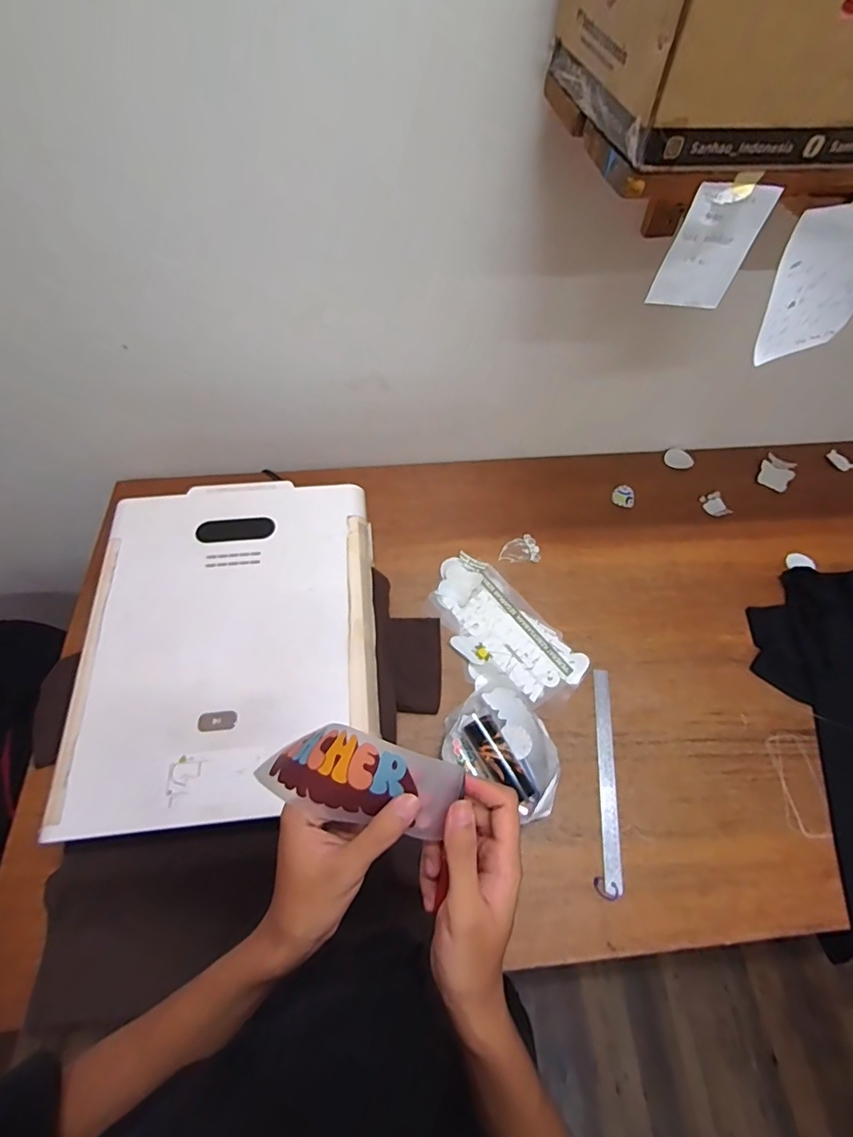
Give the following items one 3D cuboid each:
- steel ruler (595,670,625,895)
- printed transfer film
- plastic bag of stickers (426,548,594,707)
[{"bbox_3d":[0.286,0.322,0.802,0.029,0.007,0.326,8,61,-2],"label":"steel ruler"},{"bbox_3d":[-0.049,0.144,0.349,0.143,0.043,0.056,4,60,11],"label":"printed transfer film"},{"bbox_3d":[0.131,0.111,0.917,0.155,0.017,0.313,-37,67,-21],"label":"plastic bag of stickers"}]

